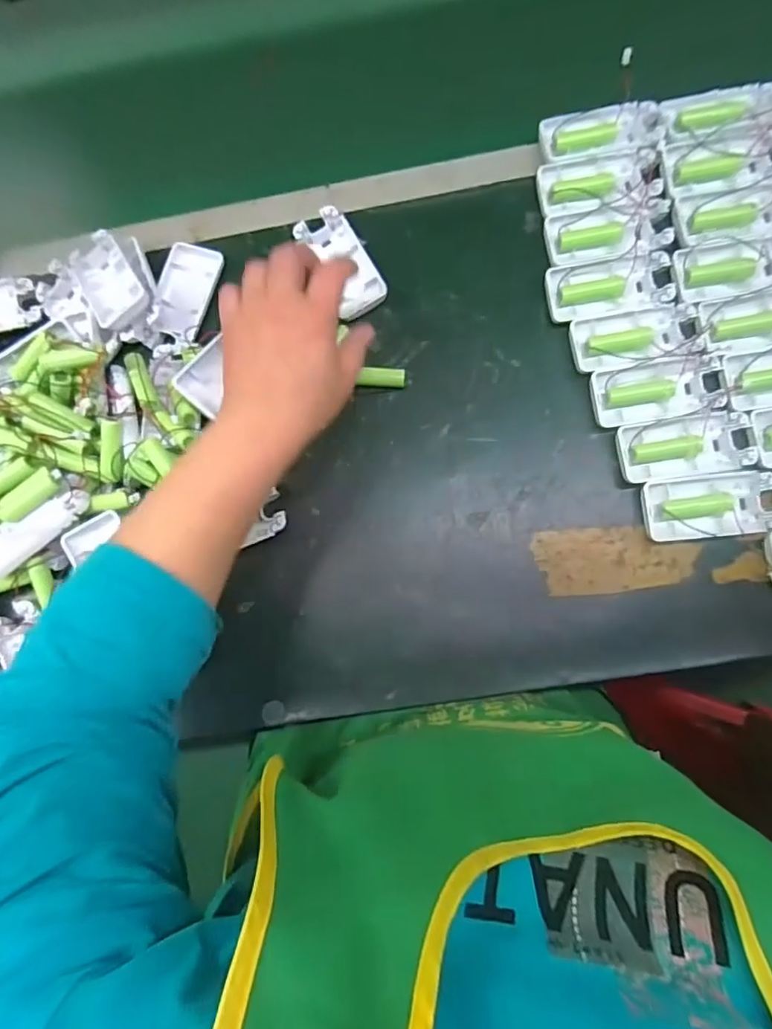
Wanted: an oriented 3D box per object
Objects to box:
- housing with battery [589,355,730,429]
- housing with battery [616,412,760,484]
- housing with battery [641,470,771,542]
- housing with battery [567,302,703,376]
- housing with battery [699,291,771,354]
[{"bbox_3d":[0.211,-0.094,0.415,0.098,0.018,0.046,-8,83,3],"label":"housing with battery"},{"bbox_3d":[0.227,-0.050,0.410,0.096,0.018,0.045,-8,83,3],"label":"housing with battery"},{"bbox_3d":[0.243,-0.006,0.400,0.098,0.021,0.046,-6,83,3],"label":"housing with battery"},{"bbox_3d":[0.195,-0.139,0.422,0.095,0.015,0.046,-10,82,2],"label":"housing with battery"},{"bbox_3d":[0.295,-0.155,0.419,0.096,0.015,0.047,-9,83,3],"label":"housing with battery"}]

